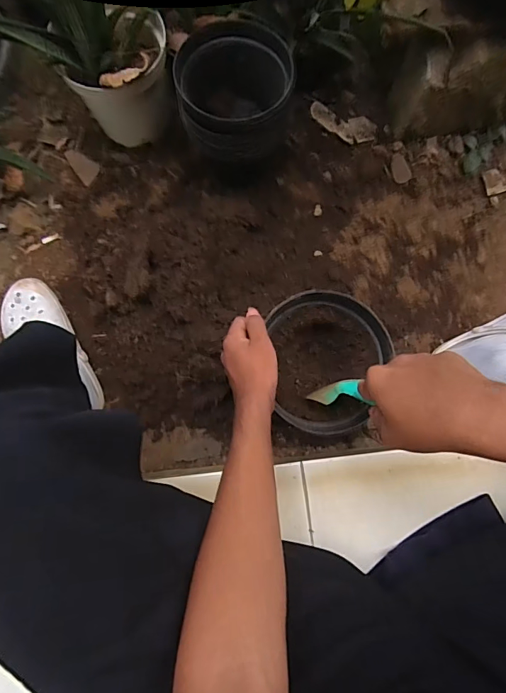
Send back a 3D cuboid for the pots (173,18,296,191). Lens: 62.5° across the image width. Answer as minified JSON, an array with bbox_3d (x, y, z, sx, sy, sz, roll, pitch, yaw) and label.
[{"bbox_3d":[-0.023,-0.413,0.716,0.182,0.195,0.201,9,83,0],"label":"pots"}]

